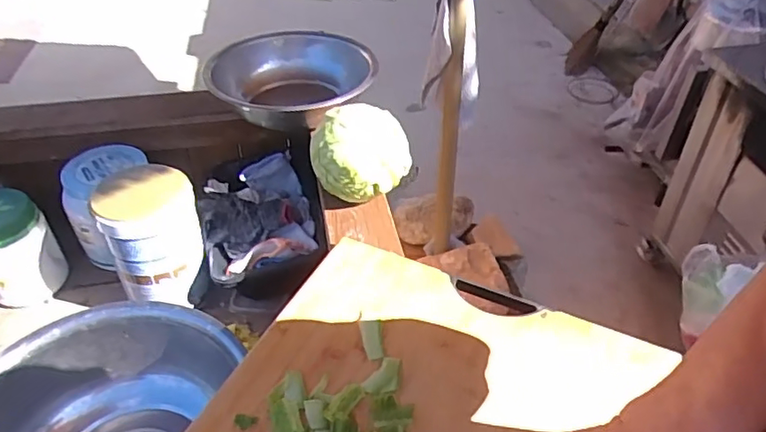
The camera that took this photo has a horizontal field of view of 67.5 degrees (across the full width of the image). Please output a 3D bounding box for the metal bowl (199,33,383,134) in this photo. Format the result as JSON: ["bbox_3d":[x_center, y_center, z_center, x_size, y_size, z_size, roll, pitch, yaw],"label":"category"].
[{"bbox_3d":[-0.133,-0.197,0.875,0.234,0.082,0.241,1,41,-1],"label":"metal bowl"}]

